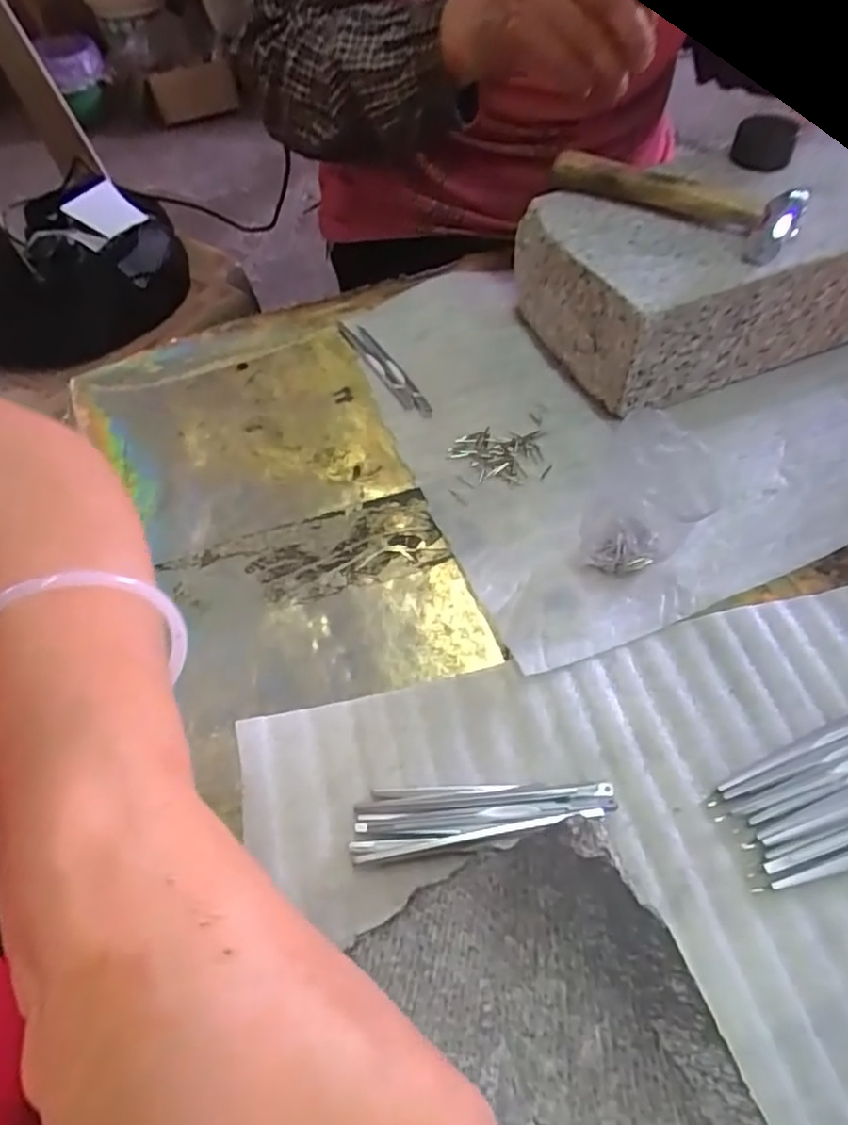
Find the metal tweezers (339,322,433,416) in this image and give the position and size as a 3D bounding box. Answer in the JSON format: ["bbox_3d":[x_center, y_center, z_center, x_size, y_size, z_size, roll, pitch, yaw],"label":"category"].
[{"bbox_3d":[-0.028,-0.134,0.445,0.014,0.008,0.113,-27,57,-14],"label":"metal tweezers"}]

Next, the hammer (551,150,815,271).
[{"bbox_3d":[0.147,-0.220,0.390,0.042,0.025,0.145,-40,61,-22],"label":"hammer"}]

